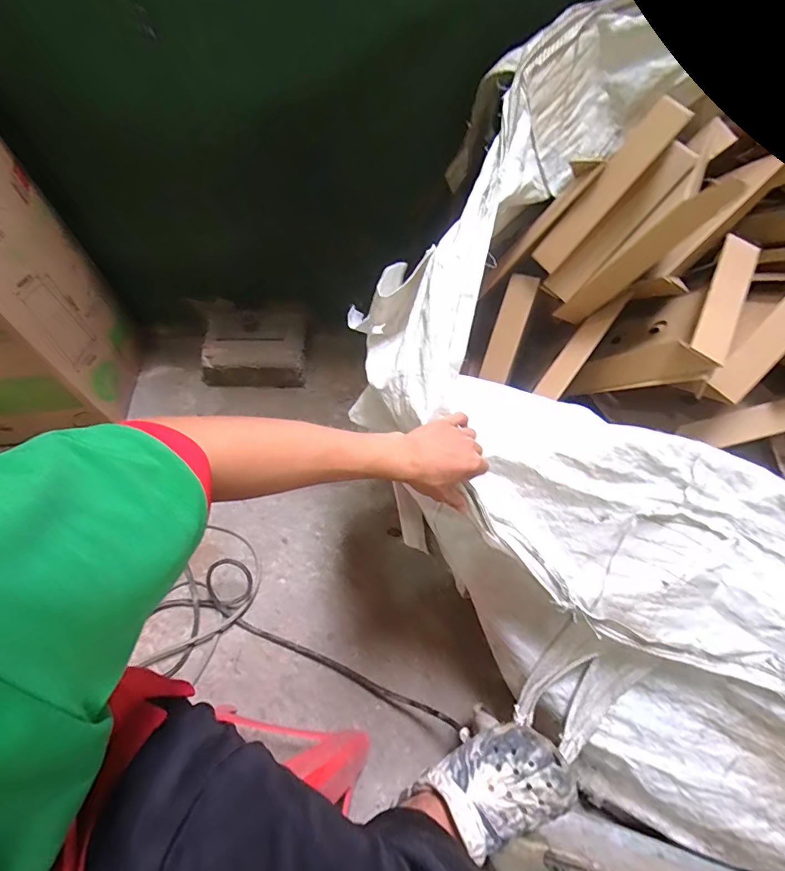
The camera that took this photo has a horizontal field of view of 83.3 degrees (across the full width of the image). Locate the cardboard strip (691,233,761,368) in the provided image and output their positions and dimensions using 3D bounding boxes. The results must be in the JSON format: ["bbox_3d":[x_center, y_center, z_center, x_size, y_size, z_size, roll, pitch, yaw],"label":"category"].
[{"bbox_3d":[0.483,-0.200,0.637,0.060,0.010,0.230,34,69,-5],"label":"cardboard strip"}]

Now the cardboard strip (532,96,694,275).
[{"bbox_3d":[0.298,-0.342,0.627,0.009,0.237,0.046,-24,72,-47],"label":"cardboard strip"}]

